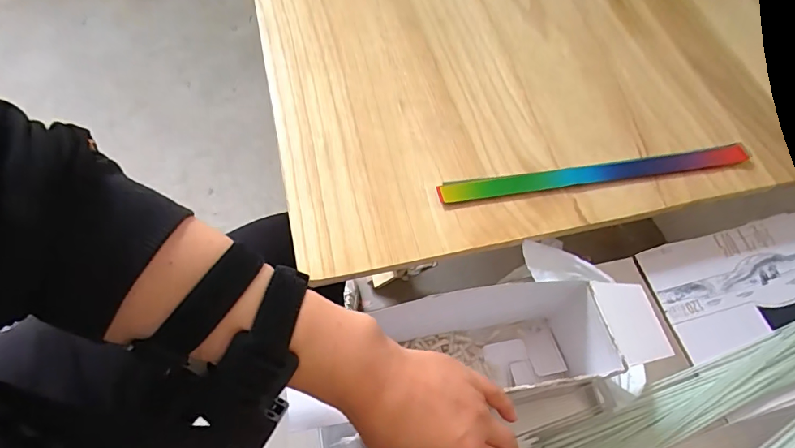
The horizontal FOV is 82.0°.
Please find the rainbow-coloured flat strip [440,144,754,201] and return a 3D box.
[{"bbox_3d":[0.217,-0.055,0.495,0.350,0.005,0.025,-8,62,-7],"label":"rainbow-coloured flat strip"}]

